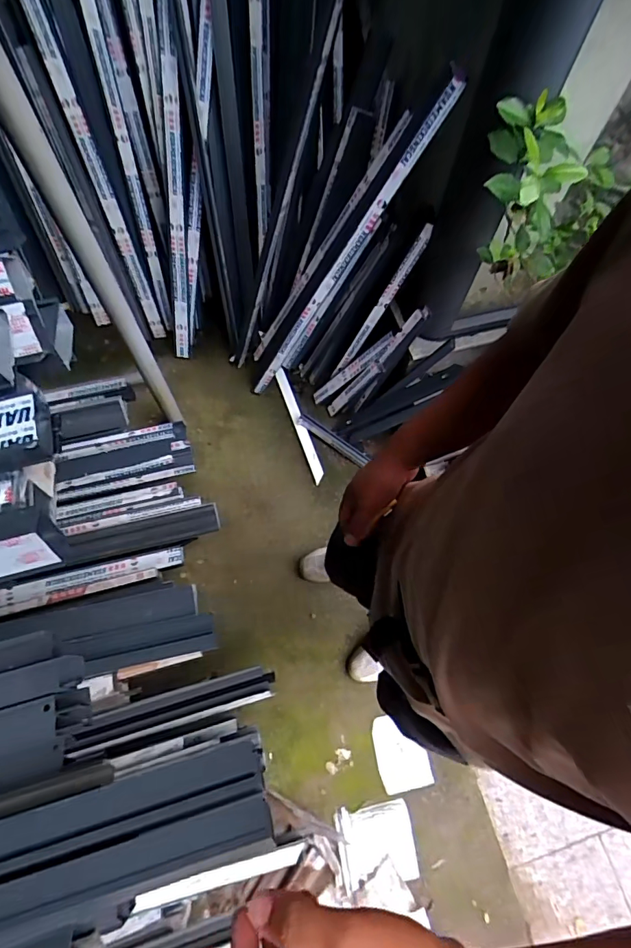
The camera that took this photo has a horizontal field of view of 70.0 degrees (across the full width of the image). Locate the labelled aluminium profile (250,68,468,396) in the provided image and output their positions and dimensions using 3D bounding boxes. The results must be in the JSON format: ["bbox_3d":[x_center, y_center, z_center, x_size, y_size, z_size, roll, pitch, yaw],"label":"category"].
[{"bbox_3d":[0.050,-0.589,1.359,0.069,1.092,0.046,-4,65,-34],"label":"labelled aluminium profile"}]

